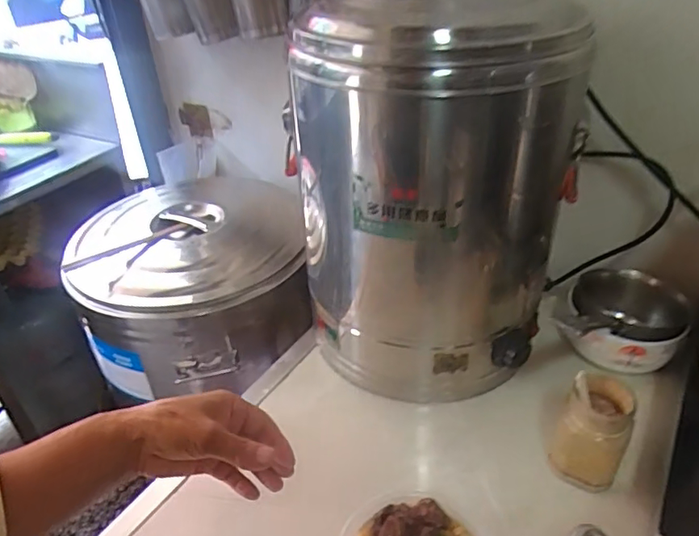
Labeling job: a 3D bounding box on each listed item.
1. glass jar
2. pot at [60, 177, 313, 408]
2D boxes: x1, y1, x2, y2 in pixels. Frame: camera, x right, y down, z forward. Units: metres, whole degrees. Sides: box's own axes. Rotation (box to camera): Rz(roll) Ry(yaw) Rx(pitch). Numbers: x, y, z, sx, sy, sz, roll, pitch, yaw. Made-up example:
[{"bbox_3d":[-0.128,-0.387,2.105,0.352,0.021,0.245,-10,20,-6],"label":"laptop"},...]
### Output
[{"bbox_3d":[0.262,0.173,0.572,0.065,0.125,0.068,-2,35,2],"label":"glass jar"},{"bbox_3d":[-0.244,0.006,0.896,0.331,0.203,0.352,-2,35,2],"label":"pot"}]

